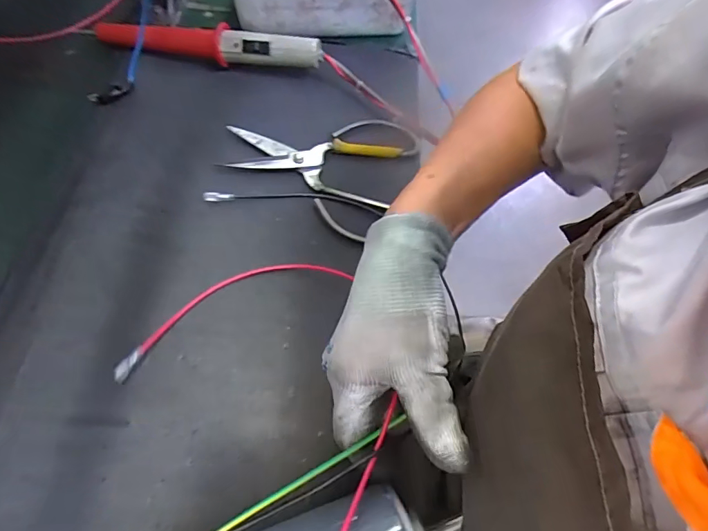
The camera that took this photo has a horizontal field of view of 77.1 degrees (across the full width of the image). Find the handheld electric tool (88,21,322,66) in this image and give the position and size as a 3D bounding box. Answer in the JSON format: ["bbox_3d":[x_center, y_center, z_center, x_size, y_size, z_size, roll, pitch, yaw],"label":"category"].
[{"bbox_3d":[-0.164,-0.248,0.492,0.260,0.040,0.027,9,59,1],"label":"handheld electric tool"}]

